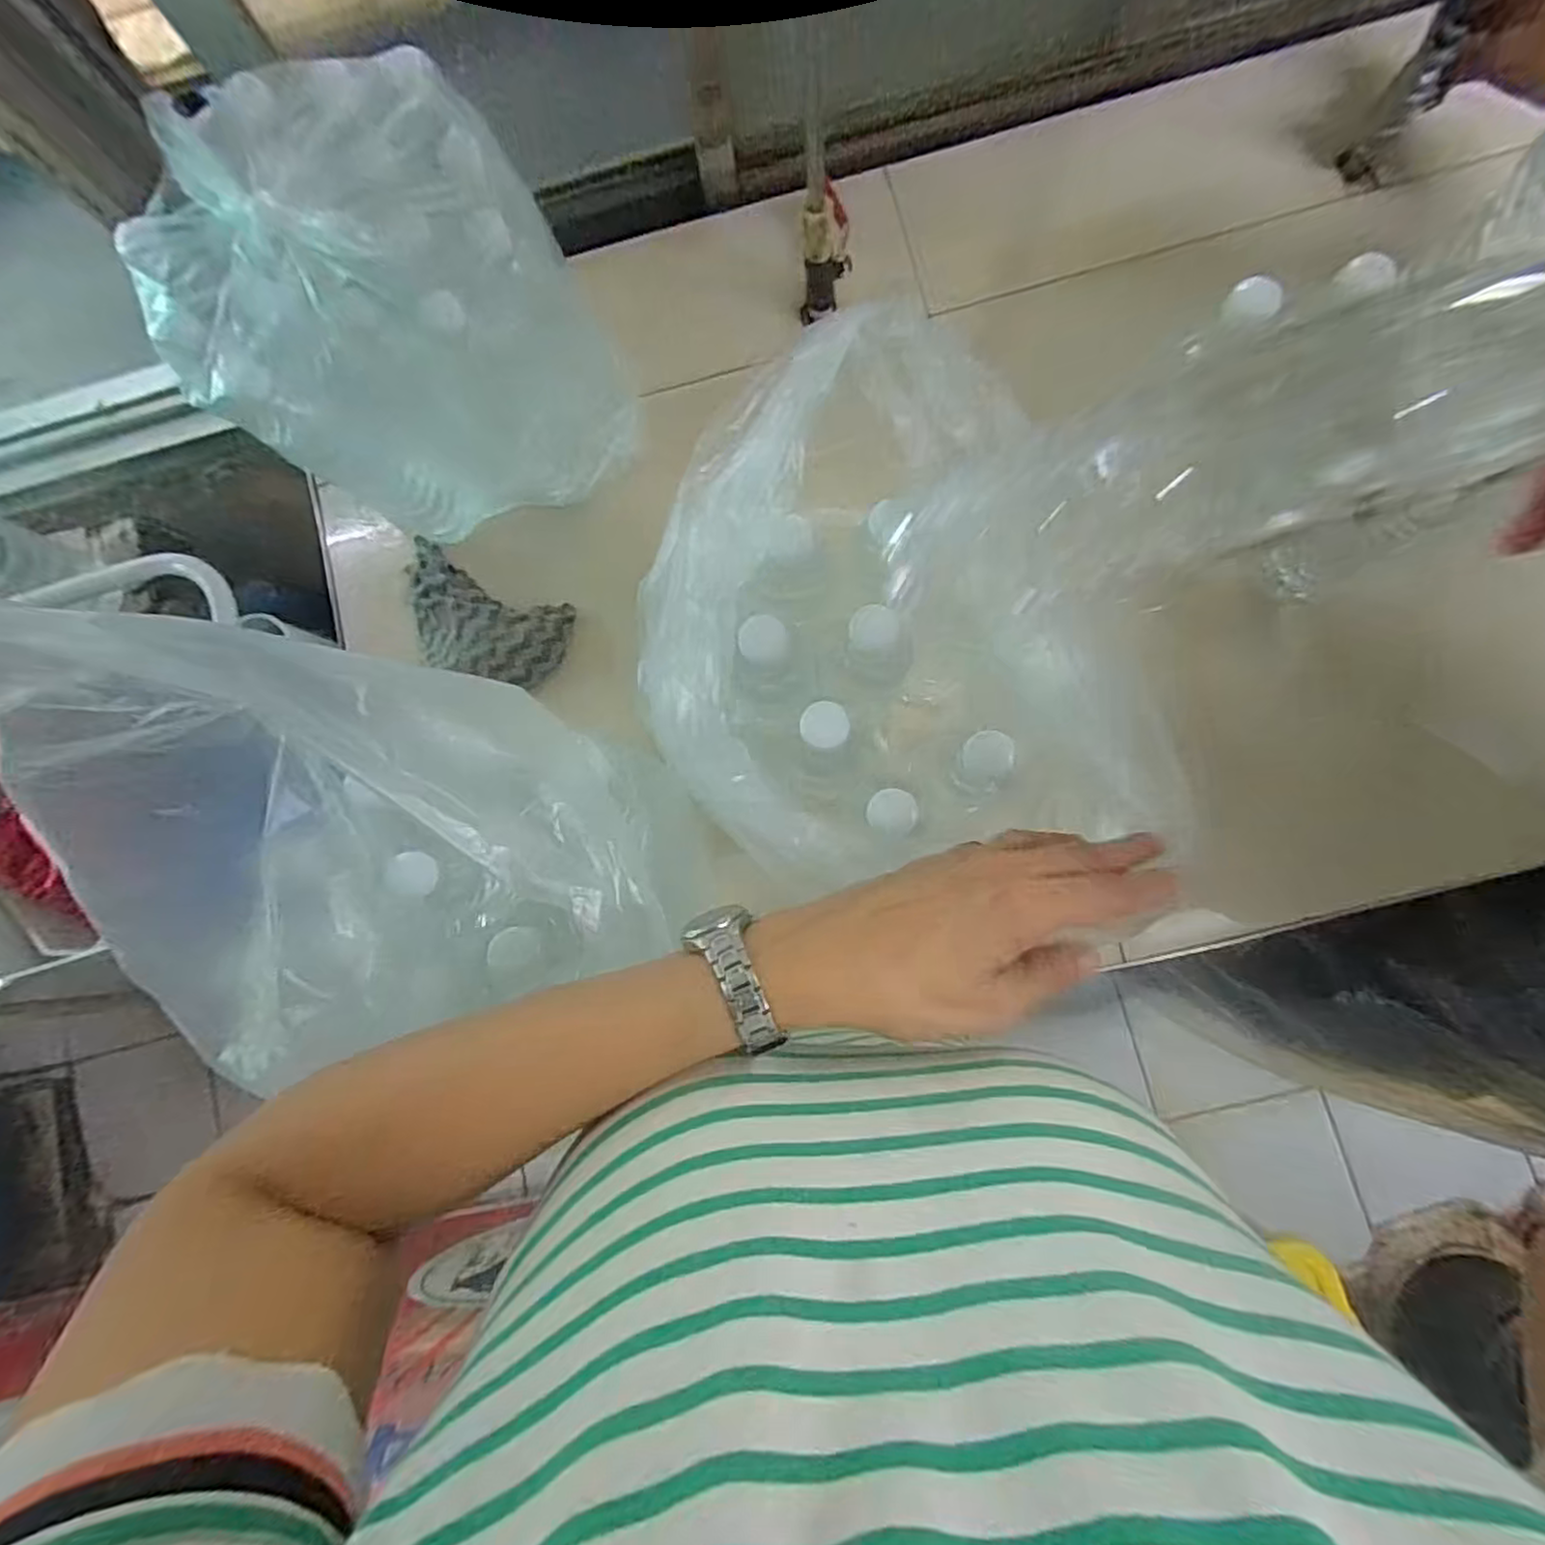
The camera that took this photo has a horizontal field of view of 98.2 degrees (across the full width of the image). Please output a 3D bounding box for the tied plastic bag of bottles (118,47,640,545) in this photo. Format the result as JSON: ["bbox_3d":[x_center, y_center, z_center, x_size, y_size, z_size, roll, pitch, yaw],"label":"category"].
[{"bbox_3d":[-0.283,-0.347,0.527,0.263,0.227,0.220,-21,82,2],"label":"tied plastic bag of bottles"}]

